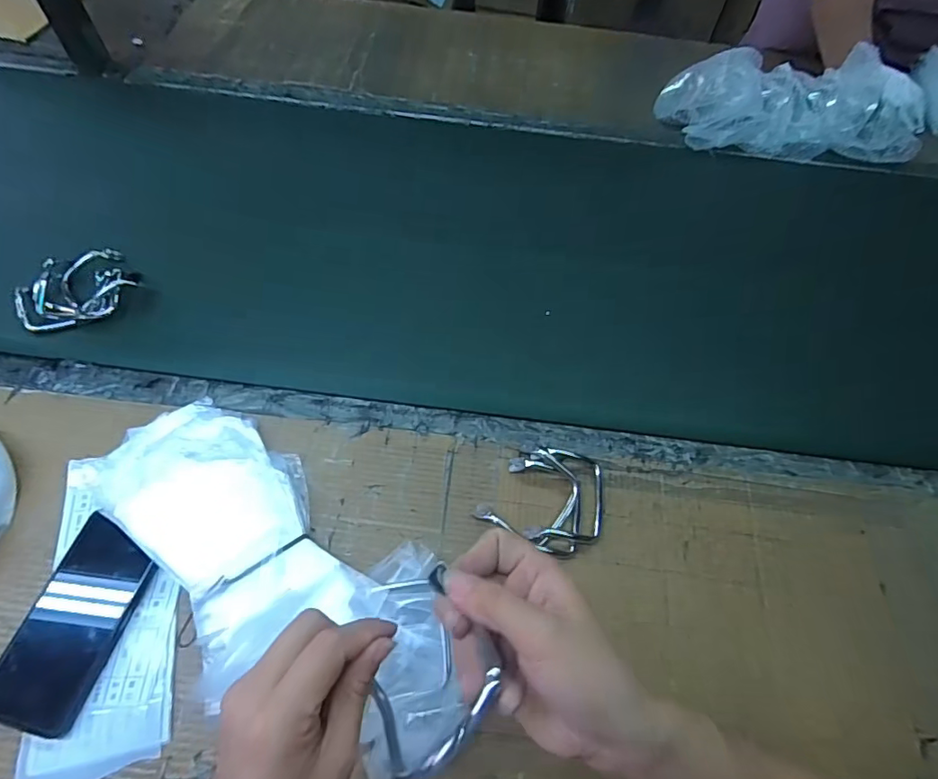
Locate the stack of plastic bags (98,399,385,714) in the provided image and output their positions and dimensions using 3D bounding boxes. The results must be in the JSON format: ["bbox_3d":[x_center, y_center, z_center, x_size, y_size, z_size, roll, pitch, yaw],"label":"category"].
[{"bbox_3d":[-0.223,0.121,0.463,0.142,0.037,0.285,-35,69,-21],"label":"stack of plastic bags"}]

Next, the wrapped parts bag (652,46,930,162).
[{"bbox_3d":[0.534,-0.448,0.795,0.443,0.104,0.147,1,61,-3],"label":"wrapped parts bag"}]

